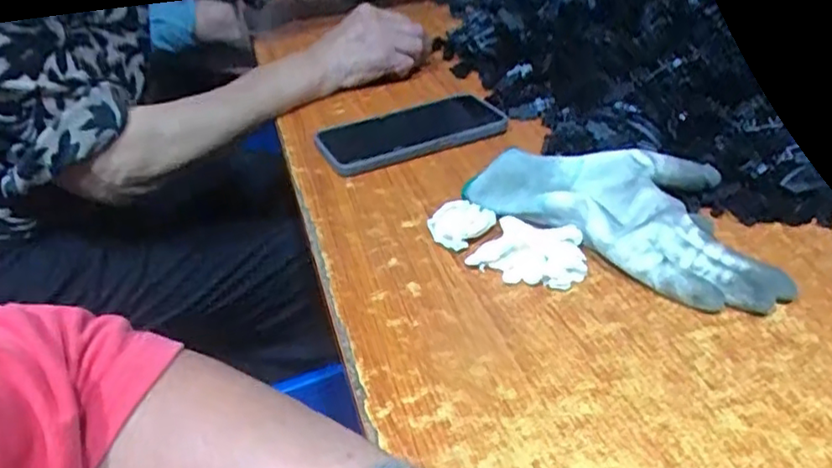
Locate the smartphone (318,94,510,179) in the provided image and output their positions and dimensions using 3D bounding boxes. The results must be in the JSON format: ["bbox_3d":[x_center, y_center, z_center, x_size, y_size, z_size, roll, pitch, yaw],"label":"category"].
[{"bbox_3d":[-0.011,-0.094,0.576,0.169,0.014,0.083,-22,38,-25],"label":"smartphone"}]

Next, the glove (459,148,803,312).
[{"bbox_3d":[0.151,-0.018,0.440,0.210,0.035,0.124,25,43,36],"label":"glove"}]

